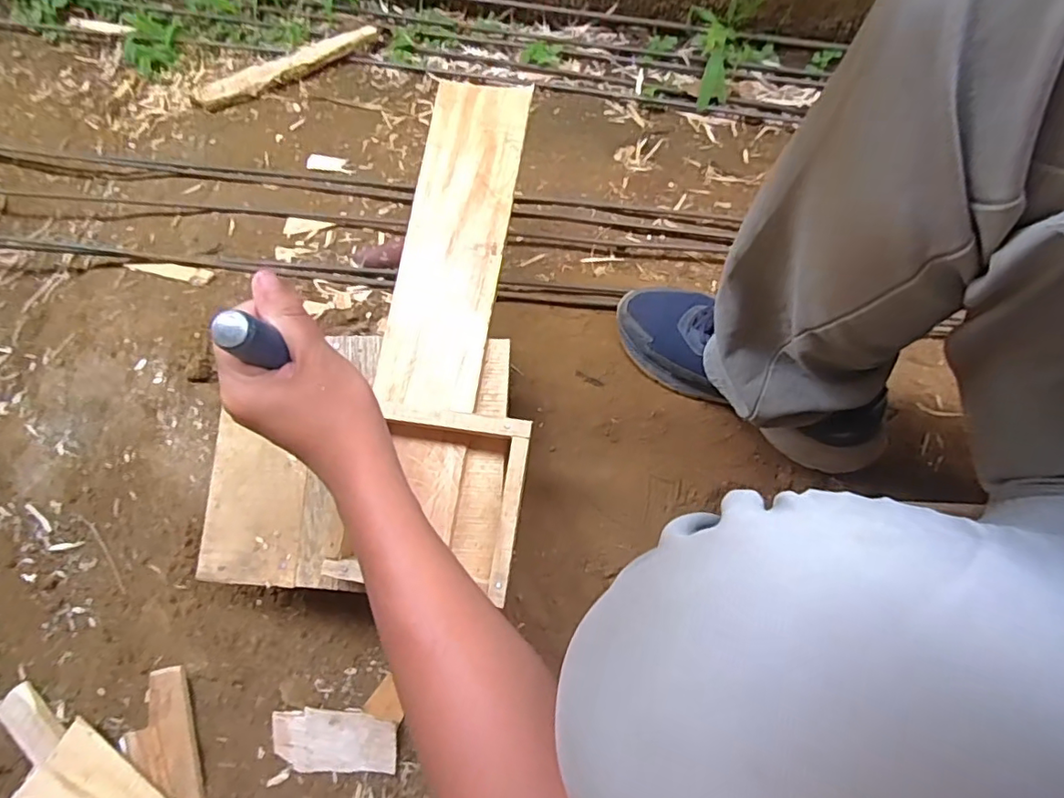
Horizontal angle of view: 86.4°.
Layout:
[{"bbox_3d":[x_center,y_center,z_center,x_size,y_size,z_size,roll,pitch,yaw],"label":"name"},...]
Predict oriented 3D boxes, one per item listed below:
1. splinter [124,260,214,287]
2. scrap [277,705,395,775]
[{"bbox_3d":[-0.455,-0.161,0.710,0.137,0.010,0.026,13,76,21],"label":"splinter"},{"bbox_3d":[-0.200,0.349,0.578,0.125,0.009,0.068,2,100,3],"label":"scrap"}]

